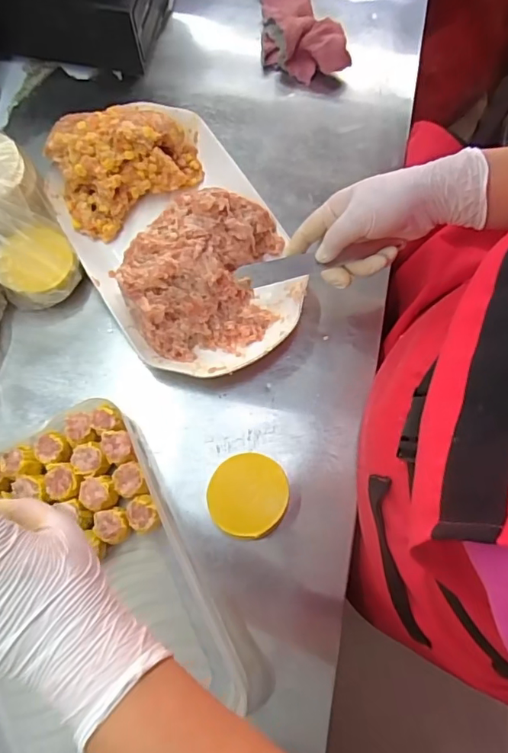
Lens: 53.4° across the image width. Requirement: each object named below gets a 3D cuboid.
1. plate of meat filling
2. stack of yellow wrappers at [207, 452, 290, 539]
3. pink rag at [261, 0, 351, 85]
[{"bbox_3d":[-0.079,-0.146,0.512,0.191,0.082,0.305,-33,76,-10],"label":"plate of meat filling"},{"bbox_3d":[-0.005,0.110,0.462,0.068,0.037,0.072,21,74,6],"label":"stack of yellow wrappers"},{"bbox_3d":[0.053,-0.438,0.620,0.096,0.041,0.156,-9,73,-3],"label":"pink rag"}]

